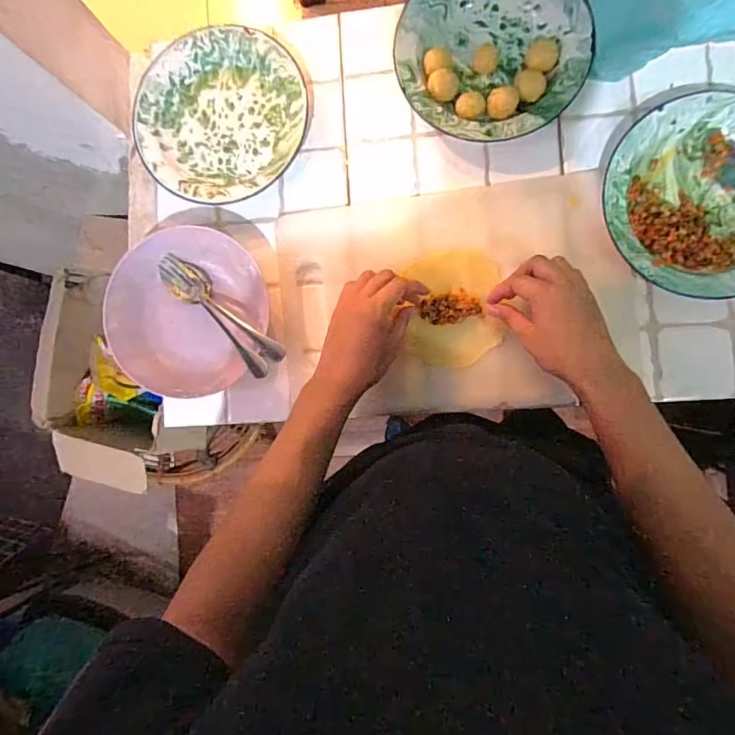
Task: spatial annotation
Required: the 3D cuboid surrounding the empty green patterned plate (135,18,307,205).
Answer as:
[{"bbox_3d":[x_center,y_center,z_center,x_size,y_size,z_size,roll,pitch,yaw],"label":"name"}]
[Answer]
[{"bbox_3d":[-0.177,-0.304,0.568,0.210,0.030,0.202,0,89,6],"label":"empty green patterned plate"}]

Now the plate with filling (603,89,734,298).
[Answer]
[{"bbox_3d":[0.361,-0.181,0.496,0.202,0.031,0.210,0,89,6],"label":"plate with filling"}]

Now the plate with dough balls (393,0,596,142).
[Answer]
[{"bbox_3d":[0.141,-0.359,0.533,0.204,0.034,0.208,0,89,6],"label":"plate with dough balls"}]

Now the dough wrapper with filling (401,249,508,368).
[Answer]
[{"bbox_3d":[0.099,-0.068,0.533,0.103,0.019,0.131,-2,89,6],"label":"dough wrapper with filling"}]

